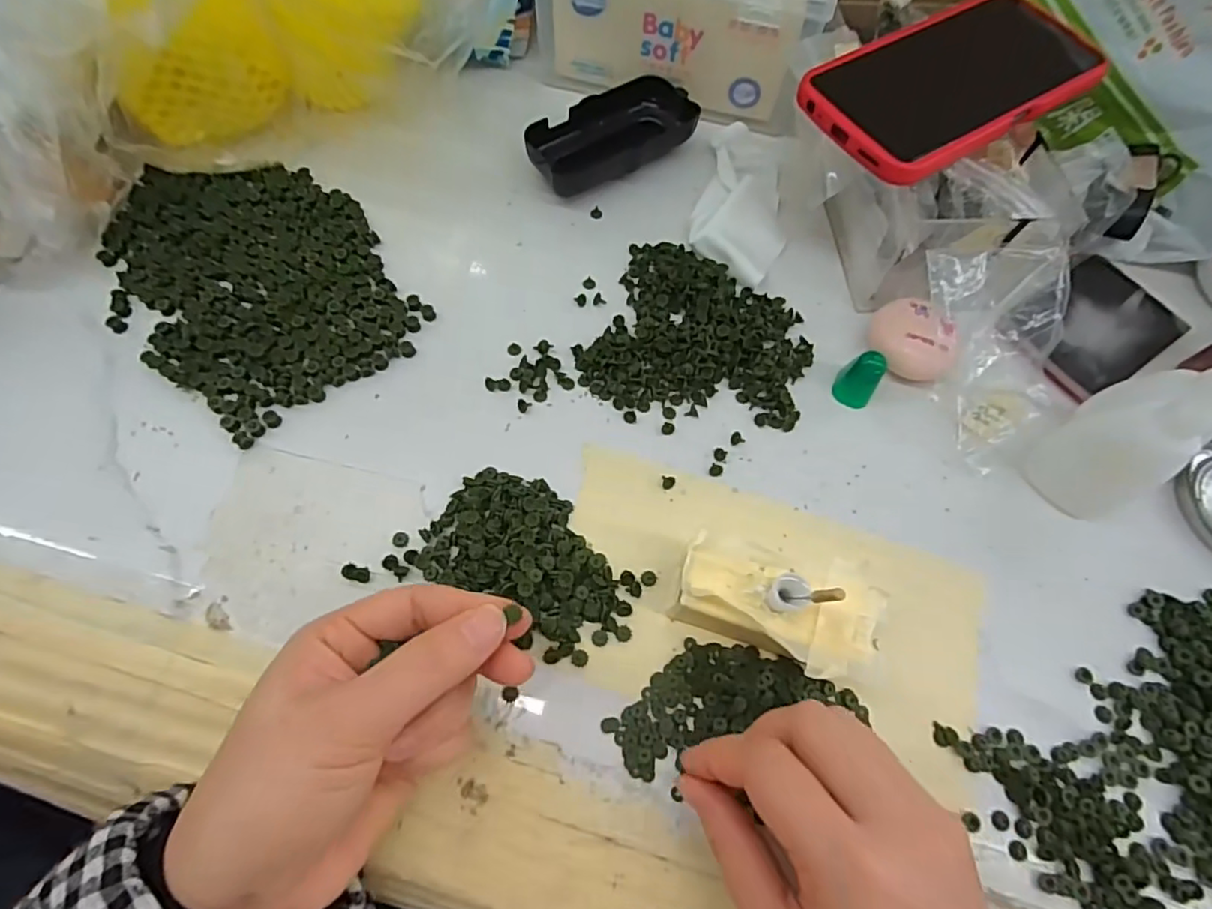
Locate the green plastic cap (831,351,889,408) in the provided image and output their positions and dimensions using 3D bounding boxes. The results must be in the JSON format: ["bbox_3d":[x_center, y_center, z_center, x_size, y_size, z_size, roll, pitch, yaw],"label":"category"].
[{"bbox_3d":[0.134,-0.039,0.313,0.019,0.027,0.017,25,67,7],"label":"green plastic cap"}]

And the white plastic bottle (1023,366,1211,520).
[{"bbox_3d":[0.244,-0.014,0.260,0.051,0.115,0.048,-27,70,-14],"label":"white plastic bottle"}]

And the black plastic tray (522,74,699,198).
[{"bbox_3d":[0.003,-0.198,0.378,0.107,0.027,0.055,-32,71,-16],"label":"black plastic tray"}]

